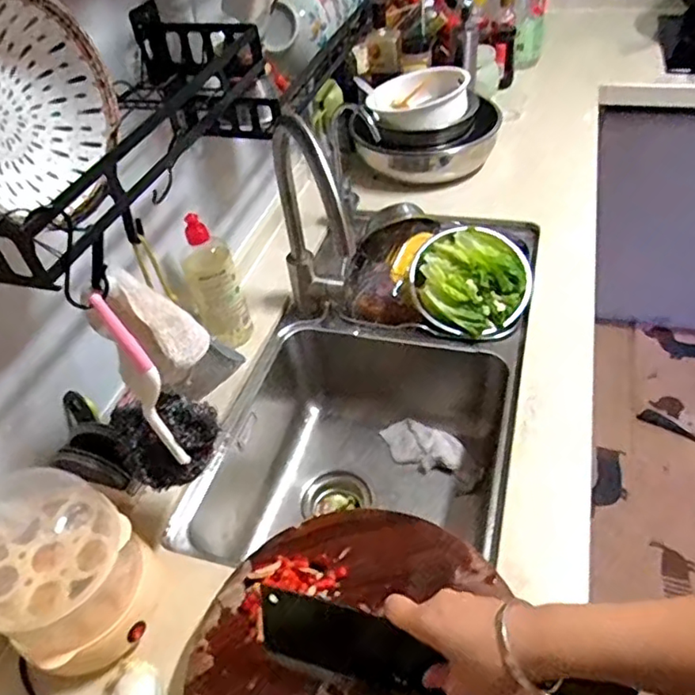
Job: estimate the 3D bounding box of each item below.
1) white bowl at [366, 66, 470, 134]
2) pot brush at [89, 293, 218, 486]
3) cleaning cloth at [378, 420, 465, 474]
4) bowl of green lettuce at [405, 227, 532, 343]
[{"bbox_3d":[0.147,-0.512,1.210,0.189,0.063,0.189,-4,44,4],"label":"white bowl"},{"bbox_3d":[-0.188,0.042,0.557,0.095,0.193,0.081,-25,47,-17],"label":"pot brush"},{"bbox_3d":[0.124,0.163,0.988,0.142,0.029,0.079,15,49,21],"label":"cleaning cloth"},{"bbox_3d":[0.200,-0.102,0.959,0.179,0.099,0.181,-4,44,4],"label":"bowl of green lettuce"}]

